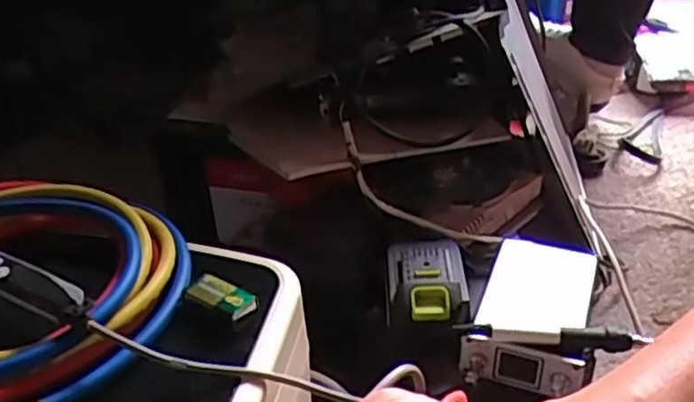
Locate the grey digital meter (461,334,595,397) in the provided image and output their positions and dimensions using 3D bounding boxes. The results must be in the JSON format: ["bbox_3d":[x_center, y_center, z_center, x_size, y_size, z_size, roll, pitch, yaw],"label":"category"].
[{"bbox_3d":[0.155,0.147,0.620,0.104,0.046,0.025,2,32,9],"label":"grey digital meter"}]

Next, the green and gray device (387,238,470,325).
[{"bbox_3d":[0.079,0.080,0.696,0.079,0.045,0.116,-1,32,5],"label":"green and gray device"}]

